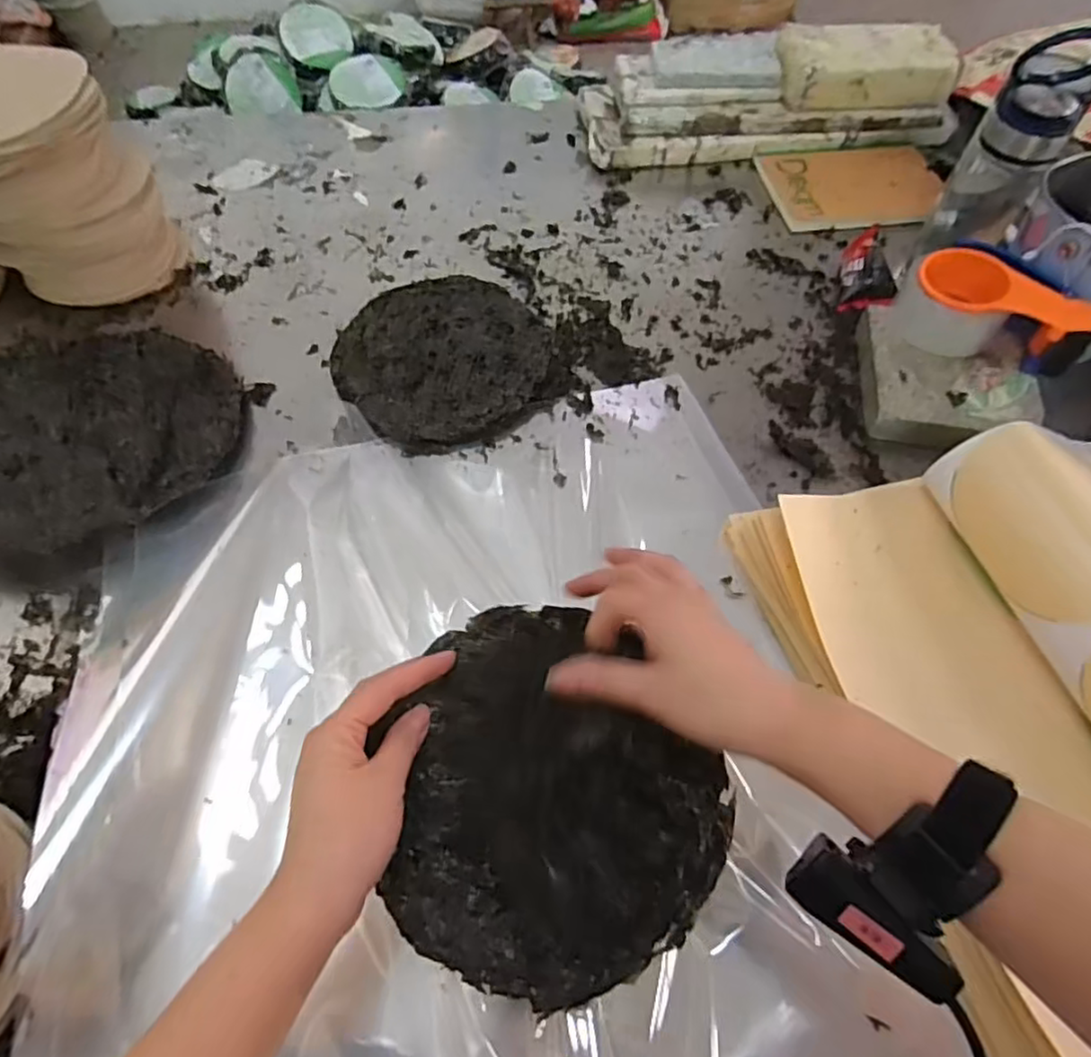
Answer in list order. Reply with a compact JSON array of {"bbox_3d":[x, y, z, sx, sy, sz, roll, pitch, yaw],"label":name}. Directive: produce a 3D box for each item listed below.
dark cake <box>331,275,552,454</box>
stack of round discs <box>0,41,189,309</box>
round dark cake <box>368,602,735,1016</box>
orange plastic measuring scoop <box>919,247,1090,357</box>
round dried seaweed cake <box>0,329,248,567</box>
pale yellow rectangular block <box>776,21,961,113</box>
[{"bbox_3d":[-0.098,-0.162,0.616,0.198,0.021,0.191,1,59,-1],"label":"dark cake"},{"bbox_3d":[-0.453,-0.307,0.593,0.128,0.199,0.140,18,60,9],"label":"stack of round discs"},{"bbox_3d":[0.006,0.139,0.350,0.183,0.038,0.184,1,57,-2],"label":"round dark cake"},{"bbox_3d":[0.407,-0.199,0.580,0.152,0.044,0.053,37,65,19],"label":"orange plastic measuring scoop"},{"bbox_3d":[-0.390,-0.082,0.544,0.249,0.052,0.196,-37,66,-23],"label":"round dried seaweed cake"},{"bbox_3d":[0.380,-0.555,0.782,0.202,0.054,0.093,-1,59,-2],"label":"pale yellow rectangular block"}]

